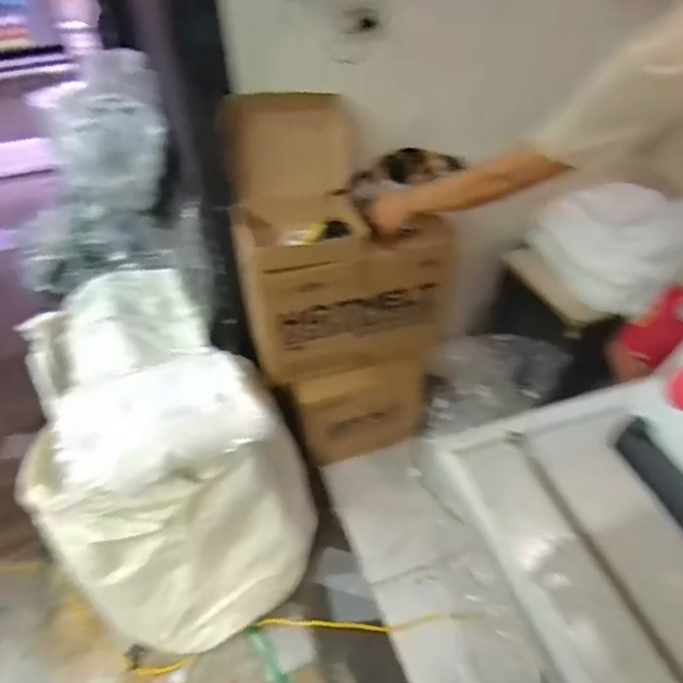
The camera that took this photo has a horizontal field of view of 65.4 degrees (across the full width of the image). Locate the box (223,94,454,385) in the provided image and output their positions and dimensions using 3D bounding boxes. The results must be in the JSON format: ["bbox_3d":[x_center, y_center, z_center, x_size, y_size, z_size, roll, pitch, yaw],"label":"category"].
[{"bbox_3d":[0.003,-0.260,1.439,0.560,0.677,0.284,-8,43,-7],"label":"box"}]

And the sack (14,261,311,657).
[{"bbox_3d":[-0.546,0.278,1.551,0.678,0.456,1.035,-34,52,-29],"label":"sack"}]

